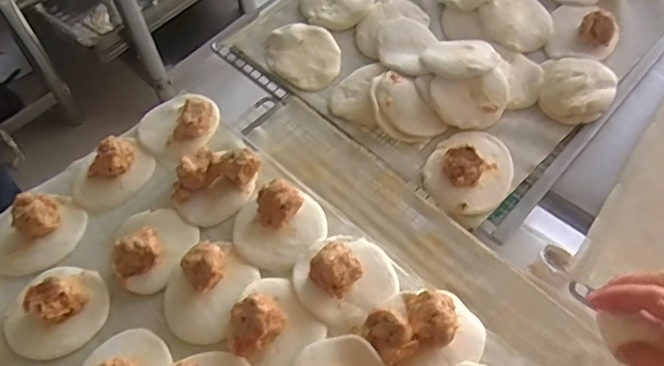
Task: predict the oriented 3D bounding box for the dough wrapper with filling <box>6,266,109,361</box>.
[{"bbox_3d":[-0.245,0.110,0.500,0.089,0.045,0.082,0,59,0],"label":"dough wrapper with filling"}]

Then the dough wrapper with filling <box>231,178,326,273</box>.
[{"bbox_3d":[-0.049,0.038,0.529,0.084,0.032,0.079,0,59,0],"label":"dough wrapper with filling"}]

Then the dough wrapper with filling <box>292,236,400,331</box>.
[{"bbox_3d":[0.010,0.075,0.489,0.083,0.033,0.081,0,59,0],"label":"dough wrapper with filling"}]

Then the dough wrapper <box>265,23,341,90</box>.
[{"bbox_3d":[-0.033,-0.155,0.686,0.084,0.006,0.096,-23,61,-13],"label":"dough wrapper"}]

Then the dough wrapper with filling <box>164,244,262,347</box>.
[{"bbox_3d":[-0.105,0.092,0.495,0.089,0.033,0.076,-37,65,-20],"label":"dough wrapper with filling"}]

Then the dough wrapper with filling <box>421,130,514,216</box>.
[{"bbox_3d":[0.147,-0.021,0.601,0.085,0.025,0.105,27,62,15],"label":"dough wrapper with filling"}]

